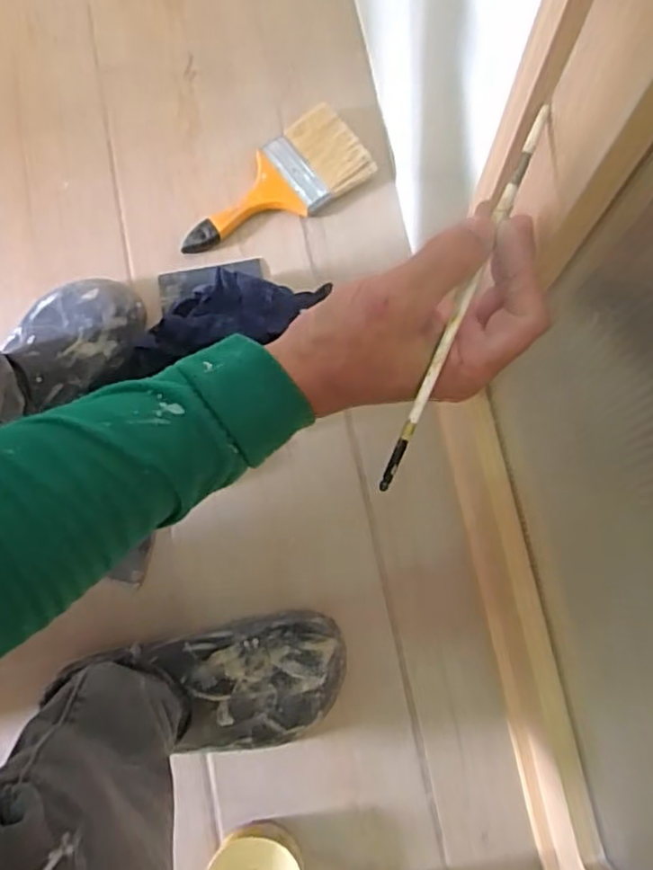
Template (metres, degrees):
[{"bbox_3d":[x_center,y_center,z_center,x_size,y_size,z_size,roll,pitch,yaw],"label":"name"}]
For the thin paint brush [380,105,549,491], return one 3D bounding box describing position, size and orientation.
[{"bbox_3d":[0.066,-0.065,0.323,0.006,0.005,0.197,23,90,4],"label":"thin paint brush"}]

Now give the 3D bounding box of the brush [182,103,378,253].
[{"bbox_3d":[-0.064,-0.280,0.761,0.225,0.021,0.099,-32,80,-5],"label":"brush"}]

